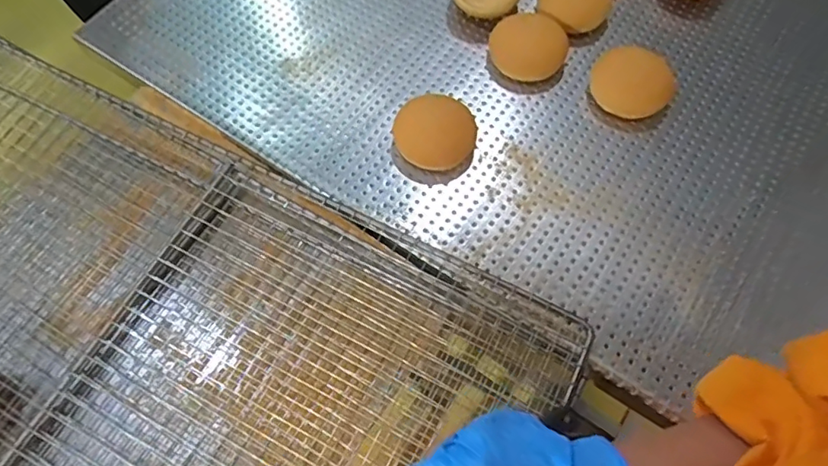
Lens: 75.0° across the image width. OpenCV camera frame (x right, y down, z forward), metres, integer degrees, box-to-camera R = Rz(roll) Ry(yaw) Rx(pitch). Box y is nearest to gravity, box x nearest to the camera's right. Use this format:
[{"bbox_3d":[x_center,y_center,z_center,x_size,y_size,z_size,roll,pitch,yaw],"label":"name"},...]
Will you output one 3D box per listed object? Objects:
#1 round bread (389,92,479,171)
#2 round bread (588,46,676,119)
[{"bbox_3d":[0.025,-0.124,0.663,0.096,0.023,0.090,0,65,1],"label":"round bread"},{"bbox_3d":[0.278,-0.193,0.687,0.098,0.041,0.088,35,71,16],"label":"round bread"}]

